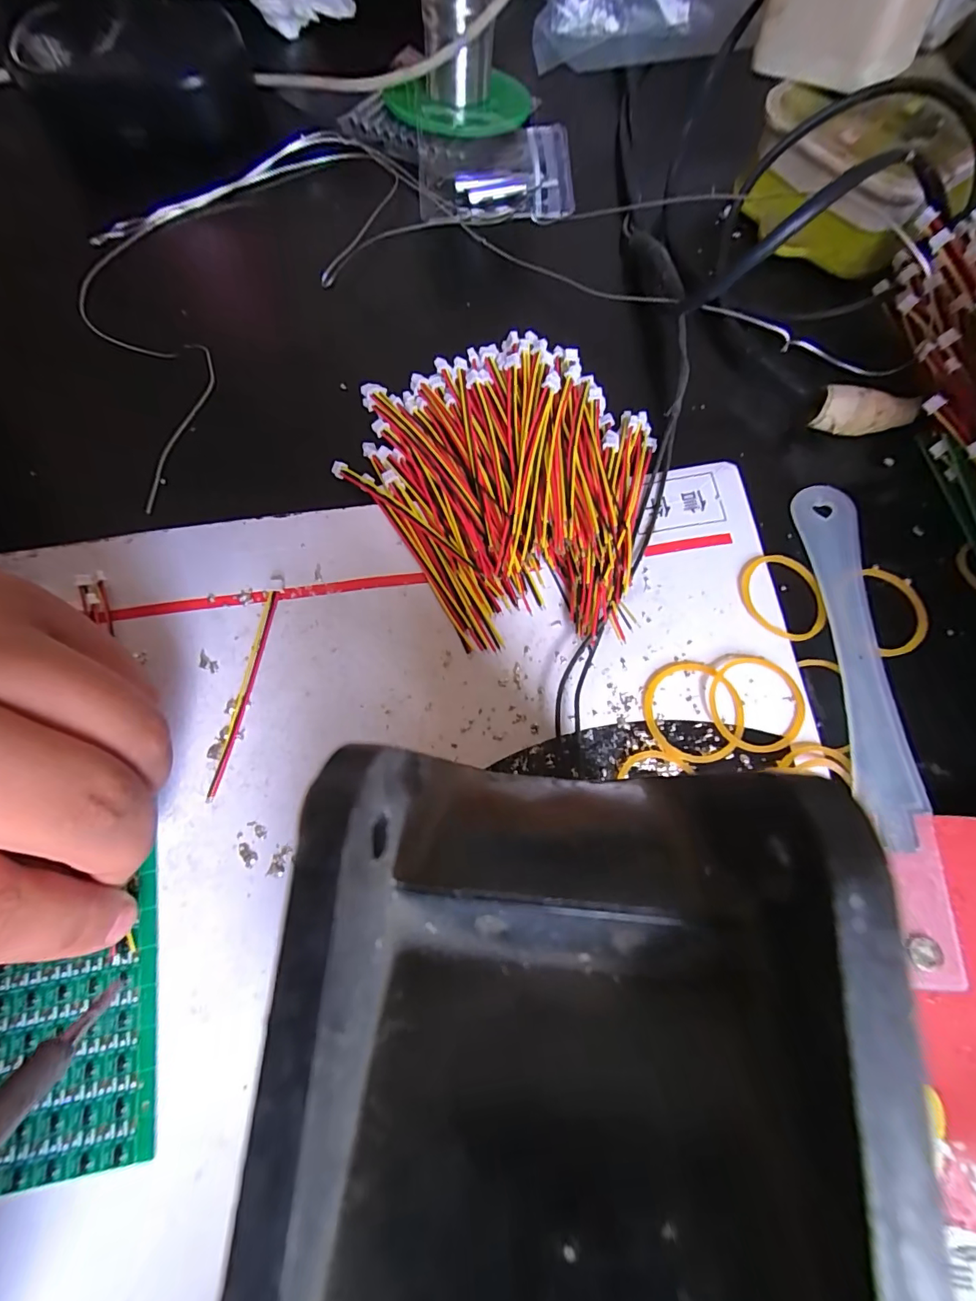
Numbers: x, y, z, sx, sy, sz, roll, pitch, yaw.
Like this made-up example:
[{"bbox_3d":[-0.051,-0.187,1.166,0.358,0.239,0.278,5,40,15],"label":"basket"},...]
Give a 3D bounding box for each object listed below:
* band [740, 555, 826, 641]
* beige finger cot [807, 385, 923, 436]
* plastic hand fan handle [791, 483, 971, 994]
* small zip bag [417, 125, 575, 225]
[{"bbox_3d":[0.099,-0.018,0.161,0.029,0.004,0.030,-1,73,-1],"label":"band"},{"bbox_3d":[0.136,-0.085,0.174,0.038,0.014,0.011,4,73,1],"label":"beige finger cot"},{"bbox_3d":[0.119,0.015,0.149,0.018,0.004,0.152,1,73,0],"label":"plastic hand fan handle"},{"bbox_3d":[0.004,-0.210,0.217,0.069,0.011,0.046,-3,86,-3],"label":"small zip bag"}]

